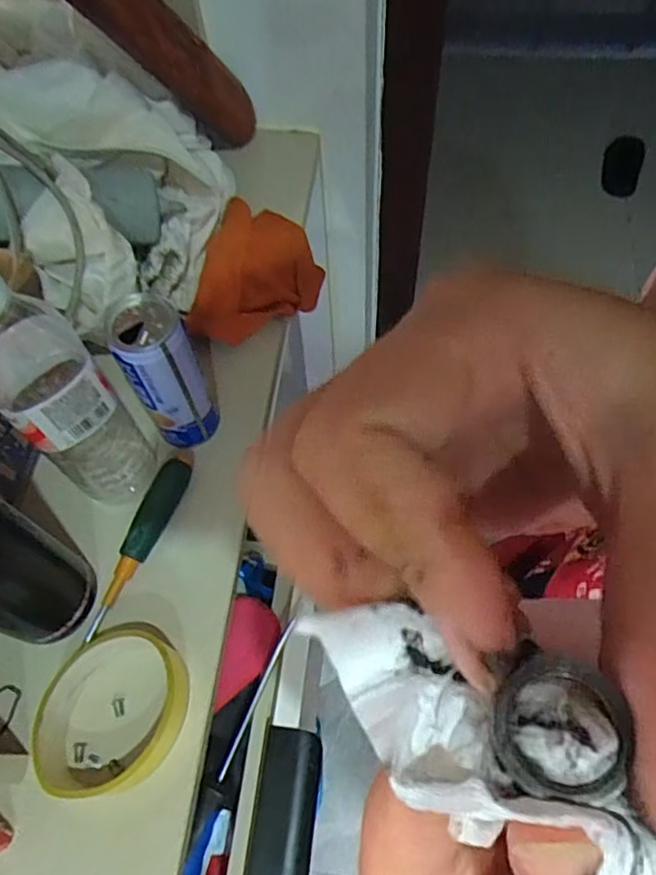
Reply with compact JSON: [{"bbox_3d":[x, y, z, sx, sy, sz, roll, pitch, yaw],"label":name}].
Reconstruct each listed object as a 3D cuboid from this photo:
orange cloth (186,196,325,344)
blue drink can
[{"bbox_3d":[-0.061,-0.156,0.579,0.110,0.025,0.173,21,55,-12],"label":"orange cloth"},{"bbox_3d":[-0.119,-0.045,0.460,0.048,0.130,0.045,-1,62,2],"label":"blue drink can"}]

